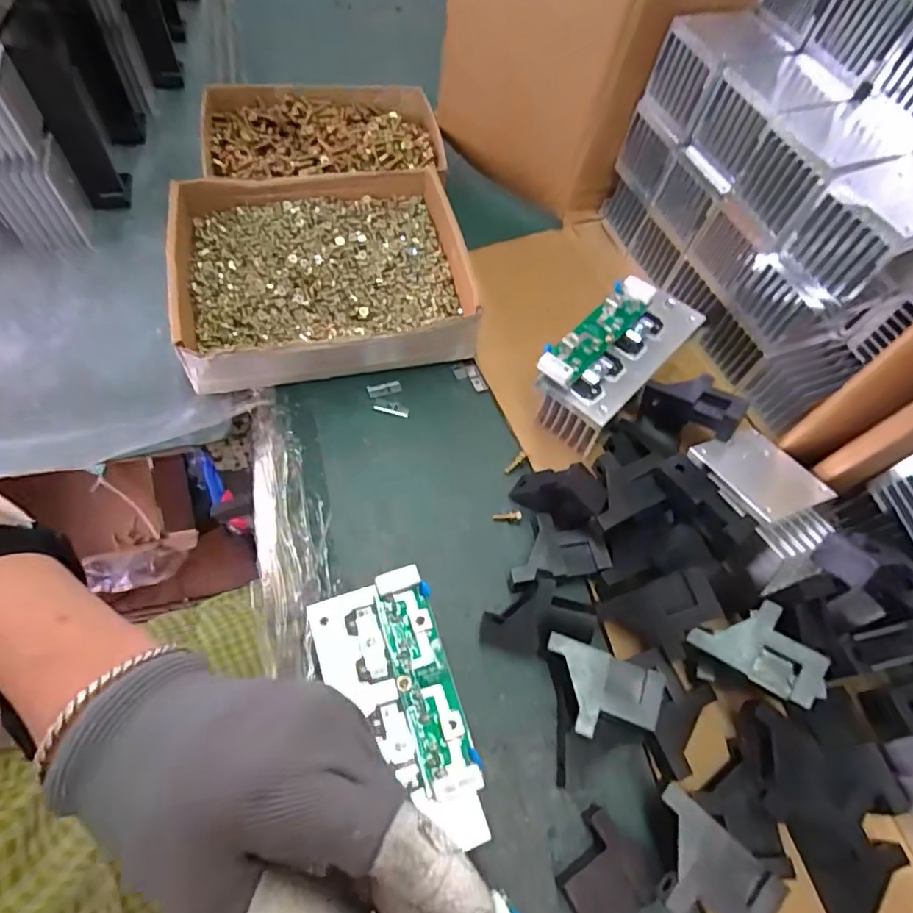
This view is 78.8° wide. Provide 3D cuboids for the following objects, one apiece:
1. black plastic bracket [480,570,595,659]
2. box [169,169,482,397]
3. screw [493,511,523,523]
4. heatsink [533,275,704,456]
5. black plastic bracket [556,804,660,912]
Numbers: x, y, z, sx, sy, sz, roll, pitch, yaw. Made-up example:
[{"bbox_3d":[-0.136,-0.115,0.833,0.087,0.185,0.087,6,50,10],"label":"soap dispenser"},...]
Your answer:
[{"bbox_3d":[0.050,0.102,0.336,0.058,0.020,0.046,-44,94,6],"label":"black plastic bracket"},{"bbox_3d":[-0.103,-0.151,0.429,0.209,0.046,0.189,-9,66,-4],"label":"box"},{"bbox_3d":[0.035,0.041,0.378,0.020,0.004,0.006,-4,66,-2],"label":"screw"},{"bbox_3d":[0.113,-0.070,0.400,0.061,0.057,0.130,41,66,16],"label":"heatsink"},{"bbox_3d":[0.072,0.210,0.282,0.043,0.019,0.045,-35,71,-14],"label":"black plastic bracket"}]

